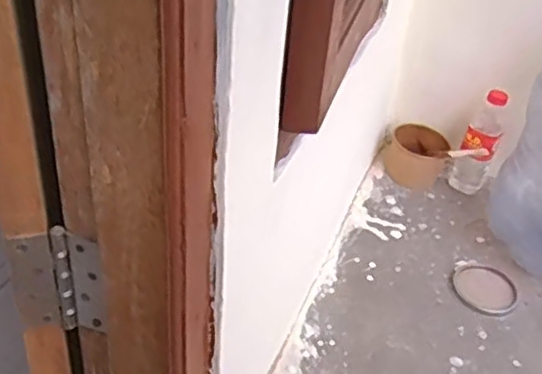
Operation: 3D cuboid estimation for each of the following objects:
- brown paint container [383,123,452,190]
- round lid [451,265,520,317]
[{"bbox_3d":[0.253,-0.050,1.168,0.113,0.085,0.083,13,36,12],"label":"brown paint container"},{"bbox_3d":[0.318,0.150,0.979,0.093,0.006,0.093,3,35,-2],"label":"round lid"}]

